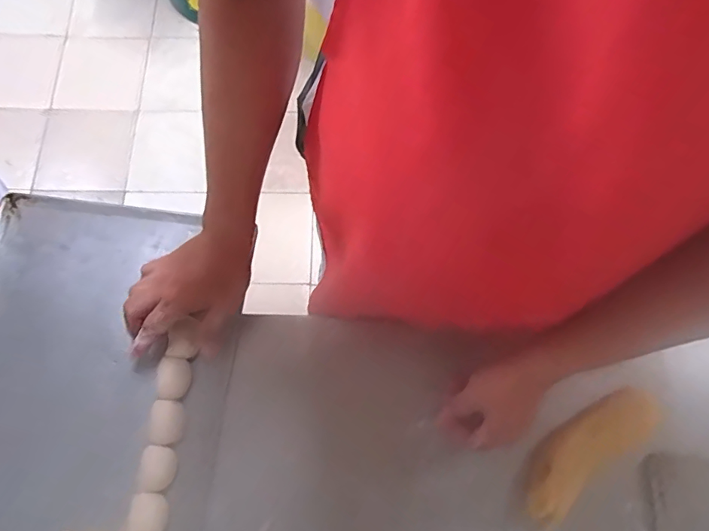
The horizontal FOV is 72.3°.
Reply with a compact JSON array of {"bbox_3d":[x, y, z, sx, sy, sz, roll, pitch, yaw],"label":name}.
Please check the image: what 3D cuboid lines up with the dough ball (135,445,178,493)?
[{"bbox_3d":[-0.213,0.218,0.521,0.041,0.023,0.046,1,73,-1],"label":"dough ball"}]

